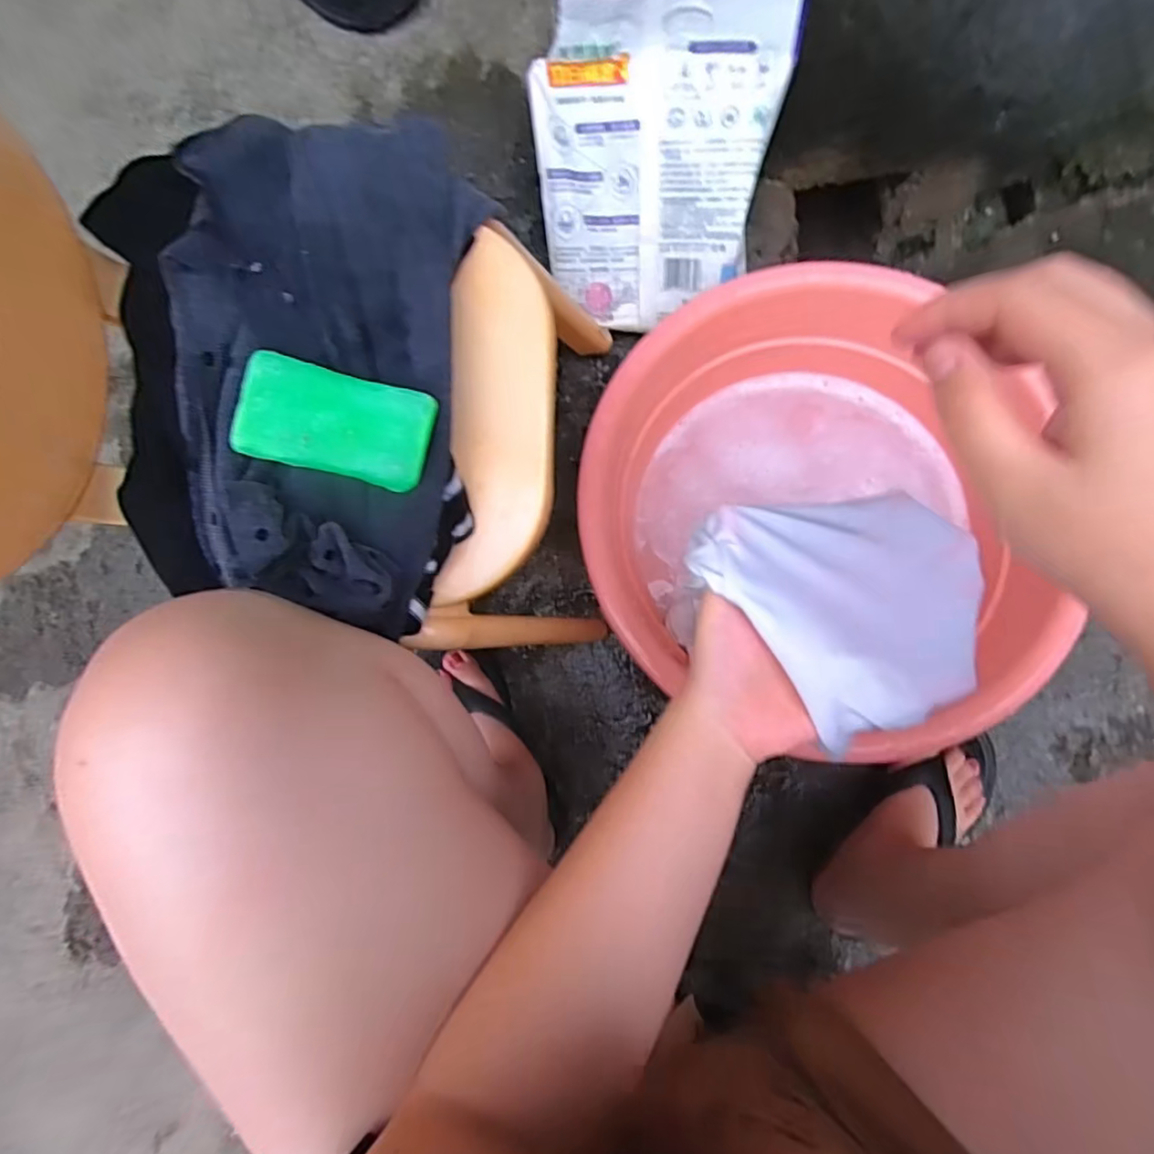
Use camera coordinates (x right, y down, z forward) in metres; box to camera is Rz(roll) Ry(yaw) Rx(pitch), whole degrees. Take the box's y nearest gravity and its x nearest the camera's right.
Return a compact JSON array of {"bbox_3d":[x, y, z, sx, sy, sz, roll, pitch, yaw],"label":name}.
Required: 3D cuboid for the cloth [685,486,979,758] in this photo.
[{"bbox_3d":[0.144,0.009,0.329,0.121,0.028,0.139,-31,80,-1],"label":"cloth"}]

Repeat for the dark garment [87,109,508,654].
[{"bbox_3d":[-0.177,-0.135,0.390,0.208,0.100,0.311,3,81,4],"label":"dark garment"}]

